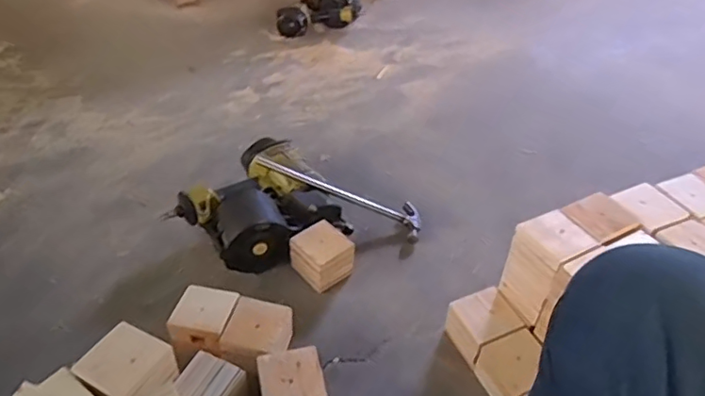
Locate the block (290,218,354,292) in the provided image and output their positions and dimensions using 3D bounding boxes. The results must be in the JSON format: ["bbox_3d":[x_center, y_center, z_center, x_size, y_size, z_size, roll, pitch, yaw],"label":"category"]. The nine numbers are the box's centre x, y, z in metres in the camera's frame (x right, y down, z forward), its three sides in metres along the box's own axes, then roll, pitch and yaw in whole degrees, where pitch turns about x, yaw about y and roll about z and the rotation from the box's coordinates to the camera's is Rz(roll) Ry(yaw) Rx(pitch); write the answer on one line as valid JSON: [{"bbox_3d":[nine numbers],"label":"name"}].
[{"bbox_3d":[-0.057,0.115,1.085,0.092,0.088,0.100,-25,49,-29],"label":"block"}]

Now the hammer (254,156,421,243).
[{"bbox_3d":[-0.026,-0.010,1.179,0.377,0.026,0.099,22,41,-10],"label":"hammer"}]

